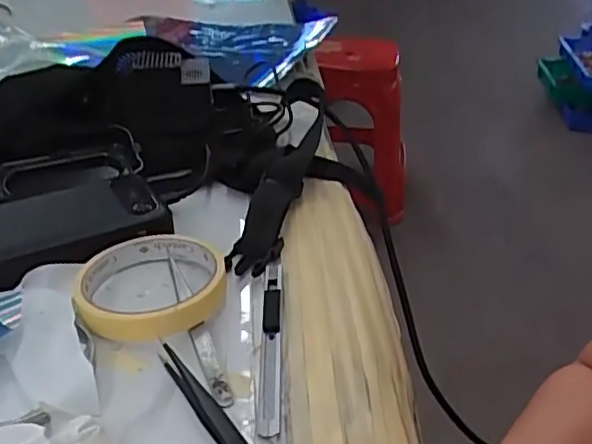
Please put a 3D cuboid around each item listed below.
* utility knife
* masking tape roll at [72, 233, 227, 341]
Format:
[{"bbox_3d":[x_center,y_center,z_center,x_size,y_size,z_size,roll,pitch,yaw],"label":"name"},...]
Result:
[{"bbox_3d":[-0.014,0.062,0.353,0.011,0.006,0.134,1,33,-1],"label":"utility knife"},{"bbox_3d":[-0.086,0.035,0.381,0.085,0.020,0.087,-2,33,-5],"label":"masking tape roll"}]

